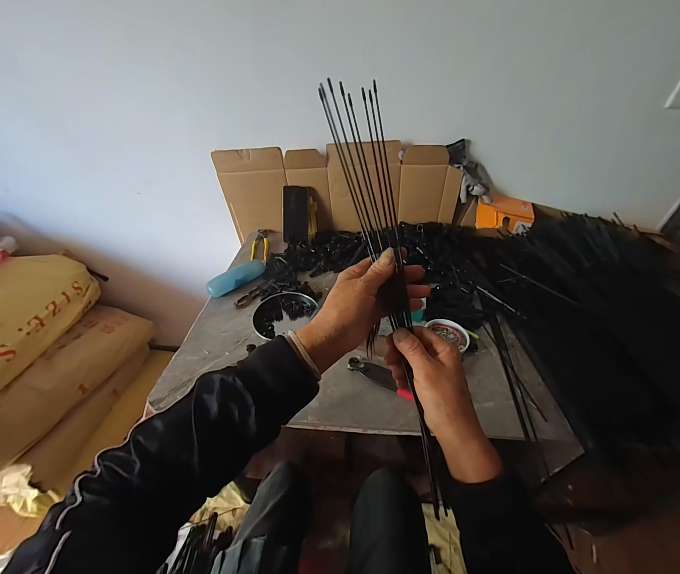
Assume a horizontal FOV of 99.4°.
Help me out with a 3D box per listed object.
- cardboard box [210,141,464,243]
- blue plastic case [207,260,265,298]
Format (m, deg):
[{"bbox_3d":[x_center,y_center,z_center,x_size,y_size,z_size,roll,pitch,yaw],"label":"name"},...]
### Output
[{"bbox_3d":[-0.011,-0.281,0.855,0.688,0.262,0.042,4,40,4],"label":"cardboard box"},{"bbox_3d":[-0.253,-0.026,0.713,0.041,0.035,0.150,28,47,29],"label":"blue plastic case"}]

